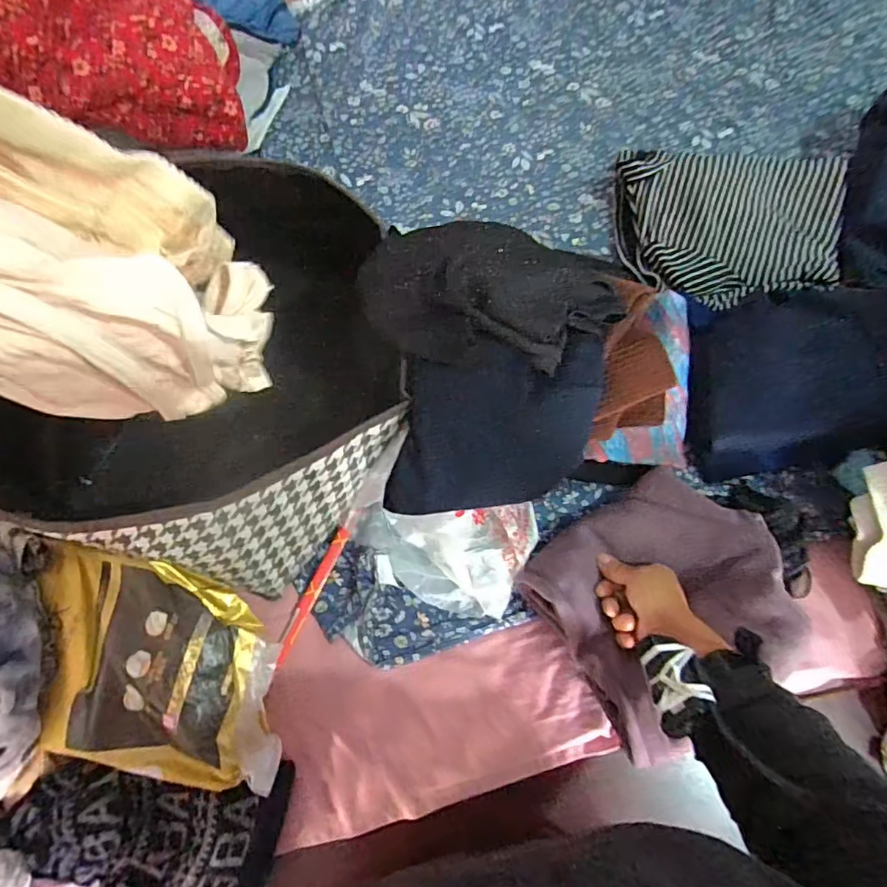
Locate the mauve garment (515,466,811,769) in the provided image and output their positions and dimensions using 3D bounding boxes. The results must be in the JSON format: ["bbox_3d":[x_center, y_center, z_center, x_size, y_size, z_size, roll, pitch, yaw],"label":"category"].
[{"bbox_3d":[0.223,0.149,0.533,0.233,0.106,0.205,-31,73,-11],"label":"mauve garment"}]

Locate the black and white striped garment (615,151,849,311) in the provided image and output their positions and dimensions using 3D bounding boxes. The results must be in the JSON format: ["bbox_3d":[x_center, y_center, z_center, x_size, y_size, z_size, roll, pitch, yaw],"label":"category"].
[{"bbox_3d":[0.394,-0.321,0.739,0.295,0.083,0.274,1,70,0],"label":"black and white striped garment"}]

